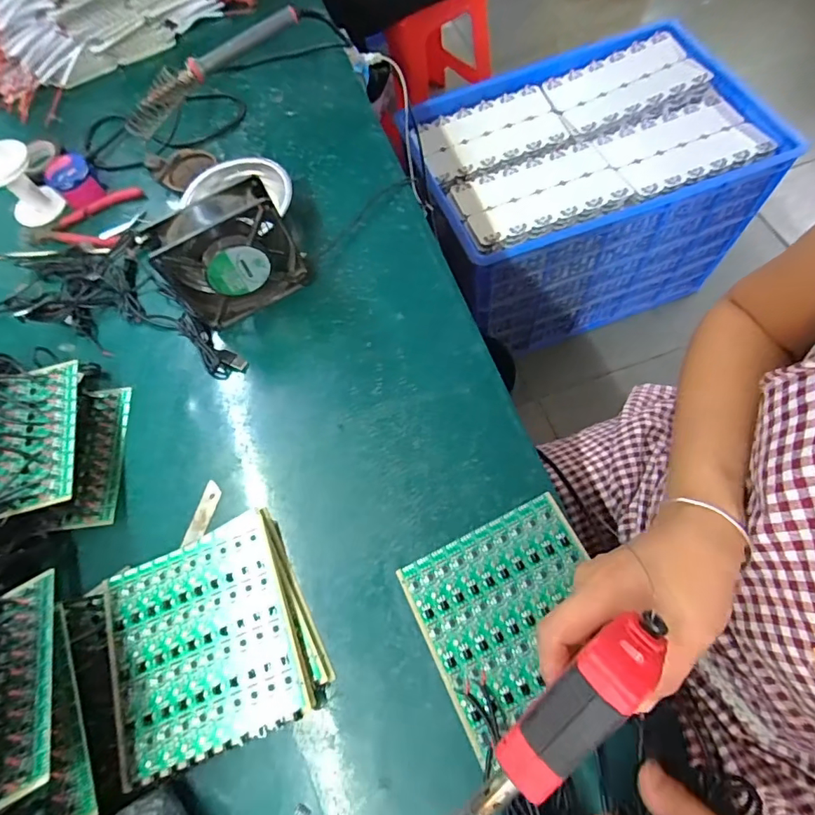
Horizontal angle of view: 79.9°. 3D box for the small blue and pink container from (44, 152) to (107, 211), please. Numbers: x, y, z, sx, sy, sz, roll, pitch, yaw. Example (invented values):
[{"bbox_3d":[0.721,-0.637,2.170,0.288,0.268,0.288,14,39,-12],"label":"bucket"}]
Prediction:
[{"bbox_3d":[-0.410,-0.277,0.600,0.049,0.044,0.052,0,66,-1],"label":"small blue and pink container"}]

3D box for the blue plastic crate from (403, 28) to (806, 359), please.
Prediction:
[{"bbox_3d":[0.379,-0.487,1.150,0.680,0.366,0.469,-21,65,-3],"label":"blue plastic crate"}]

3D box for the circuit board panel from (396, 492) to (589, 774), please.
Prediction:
[{"bbox_3d":[0.083,0.158,0.375,0.140,0.004,0.136,-27,65,-1],"label":"circuit board panel"}]

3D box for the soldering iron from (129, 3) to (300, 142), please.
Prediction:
[{"bbox_3d":[-0.227,-0.387,0.560,0.228,0.041,0.032,-35,71,-1],"label":"soldering iron"}]

